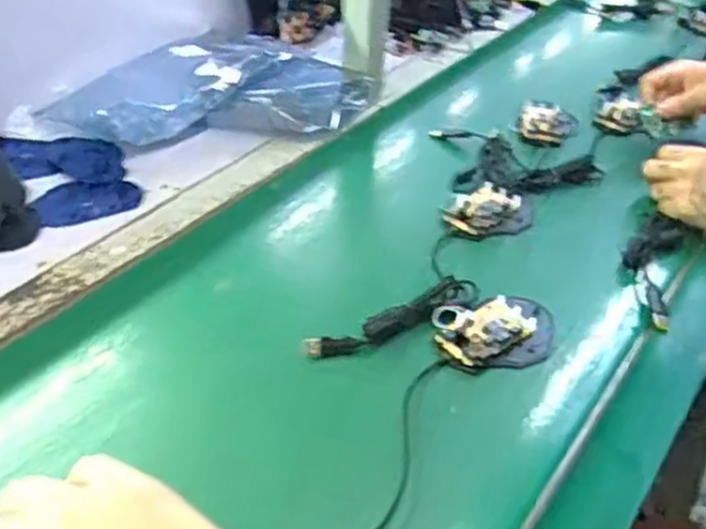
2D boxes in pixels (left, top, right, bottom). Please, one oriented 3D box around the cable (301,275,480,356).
[{"bbox_3d":[0.036,0.045,0.621,0.159,0.031,0.027,-20,45,-27],"label":"cable"}]

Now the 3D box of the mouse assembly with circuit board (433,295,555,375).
[{"bbox_3d":[0.120,0.056,0.623,0.108,0.022,0.066,-9,41,-16],"label":"mouse assembly with circuit board"}]

